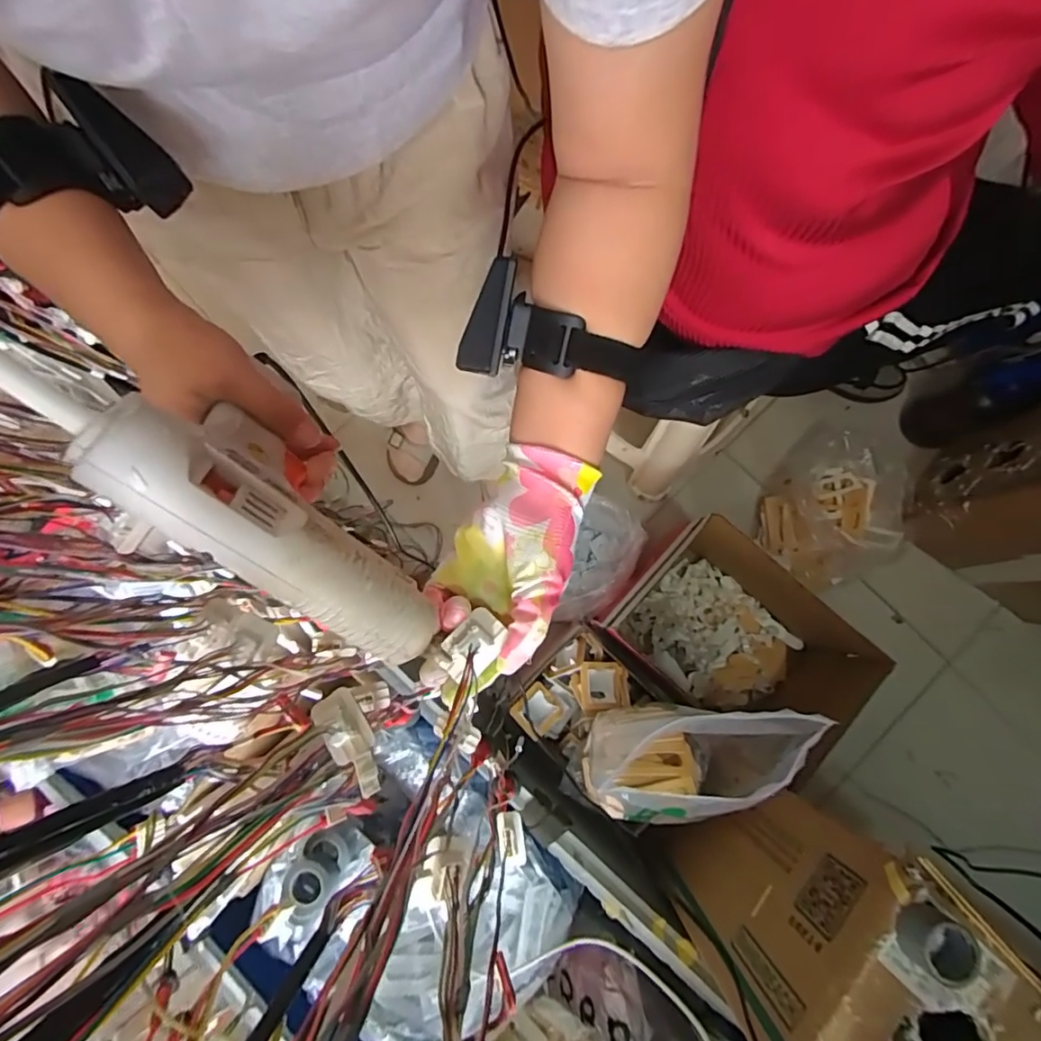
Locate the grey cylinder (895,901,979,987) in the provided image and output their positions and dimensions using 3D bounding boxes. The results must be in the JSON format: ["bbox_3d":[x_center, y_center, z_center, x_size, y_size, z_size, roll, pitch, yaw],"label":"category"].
[{"bbox_3d":[0.346,0.353,0.440,0.049,0.029,0.047,0,80,1],"label":"grey cylinder"}]

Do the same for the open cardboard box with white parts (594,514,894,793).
[{"bbox_3d":[0.381,0.204,0.939,0.389,0.248,0.248,42,83,8],"label":"open cardboard box with white parts"}]

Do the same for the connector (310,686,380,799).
[{"bbox_3d":[-0.111,0.143,0.335,0.026,0.020,0.067,-25,80,-3],"label":"connector"}]

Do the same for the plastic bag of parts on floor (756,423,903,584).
[{"bbox_3d":[0.620,-0.025,1.064,0.254,0.085,0.328,15,81,4],"label":"plastic bag of parts on floor"}]

